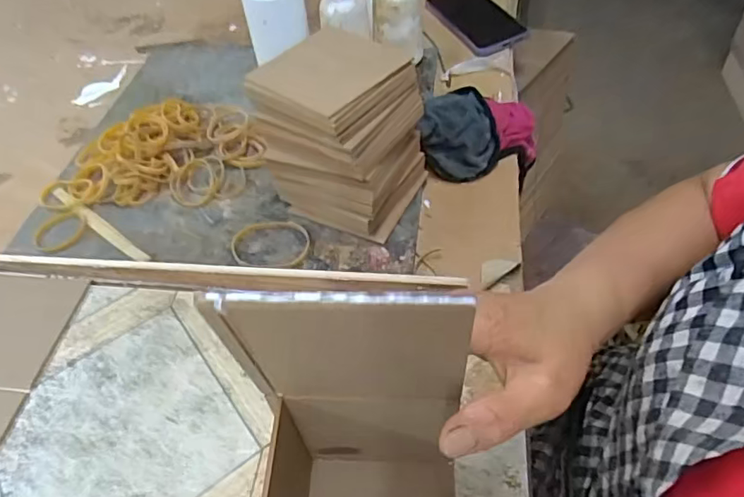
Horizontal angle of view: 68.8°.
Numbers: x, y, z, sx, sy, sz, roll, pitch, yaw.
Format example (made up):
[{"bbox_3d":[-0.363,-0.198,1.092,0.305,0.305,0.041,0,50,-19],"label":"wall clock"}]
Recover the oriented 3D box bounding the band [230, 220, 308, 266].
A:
[{"bbox_3d":[-0.094,-0.005,0.505,0.075,0.004,0.056,3,51,9],"label":"band"}]

